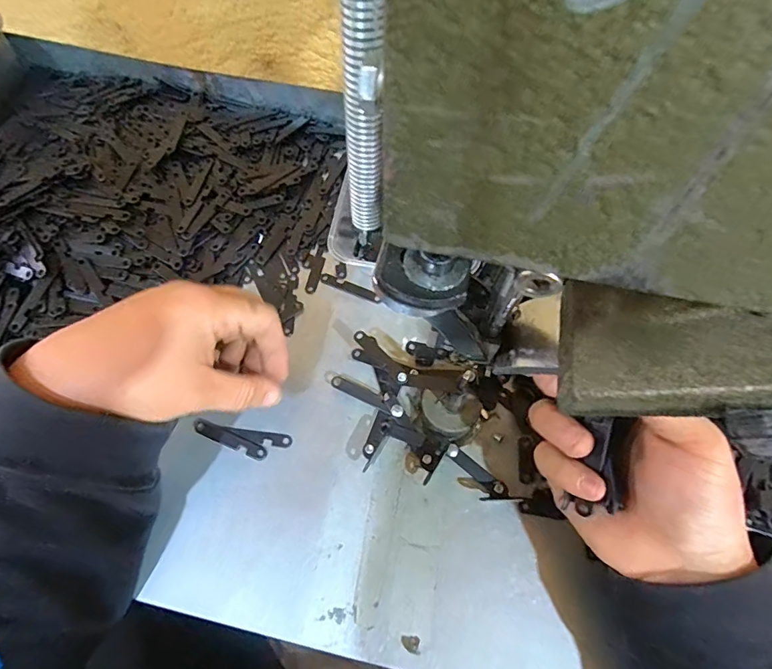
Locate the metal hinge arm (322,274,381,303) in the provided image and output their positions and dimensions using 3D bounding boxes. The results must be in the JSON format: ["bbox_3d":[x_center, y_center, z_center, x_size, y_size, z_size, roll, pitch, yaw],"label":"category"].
[{"bbox_3d":[-0.027,-0.036,0.352,0.050,0.005,0.008,23,67,10],"label":"metal hinge arm"}]

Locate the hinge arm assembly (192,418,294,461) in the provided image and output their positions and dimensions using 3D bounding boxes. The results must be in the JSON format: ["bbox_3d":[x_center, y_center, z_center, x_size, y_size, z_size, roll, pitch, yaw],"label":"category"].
[{"bbox_3d":[-0.096,0.070,0.301,0.064,0.004,0.018,9,65,4],"label":"hinge arm assembly"}]

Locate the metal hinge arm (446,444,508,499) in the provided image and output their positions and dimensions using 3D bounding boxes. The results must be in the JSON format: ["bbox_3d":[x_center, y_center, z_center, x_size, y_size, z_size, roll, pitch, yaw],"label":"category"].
[{"bbox_3d":[0.058,0.087,0.292,0.045,0.008,0.010,40,71,16],"label":"metal hinge arm"}]

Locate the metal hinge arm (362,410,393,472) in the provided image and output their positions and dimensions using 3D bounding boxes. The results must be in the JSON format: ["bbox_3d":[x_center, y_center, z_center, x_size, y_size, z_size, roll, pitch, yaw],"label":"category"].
[{"bbox_3d":[-0.006,0.070,0.299,0.013,0.010,0.039,21,67,9],"label":"metal hinge arm"}]

